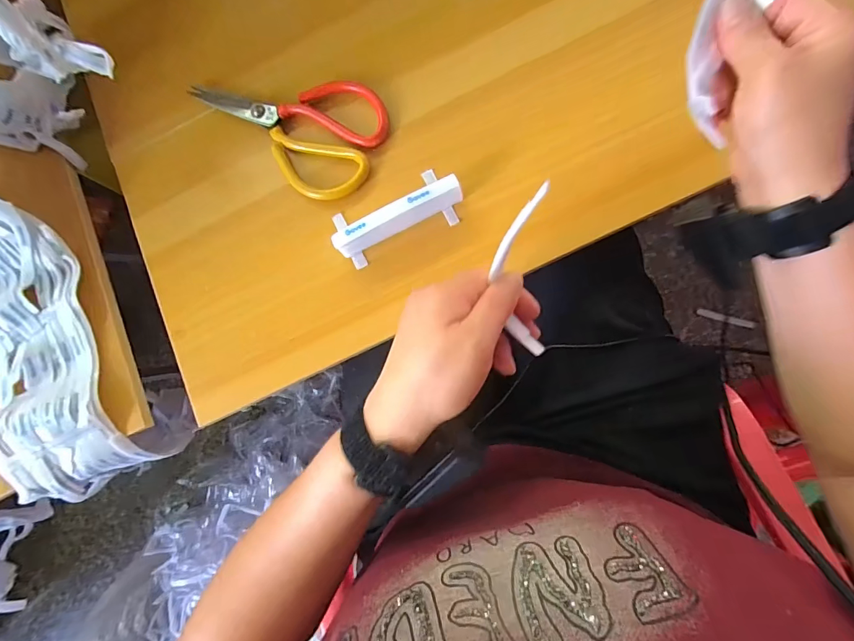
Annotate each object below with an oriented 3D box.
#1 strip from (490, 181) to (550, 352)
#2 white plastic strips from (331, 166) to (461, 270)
[{"bbox_3d":[0.057,-0.027,0.249,0.029,0.025,0.107,-8,115,3],"label":"strip"},{"bbox_3d":[-0.028,-0.097,0.363,0.120,0.040,0.058,-24,80,4],"label":"white plastic strips"}]

